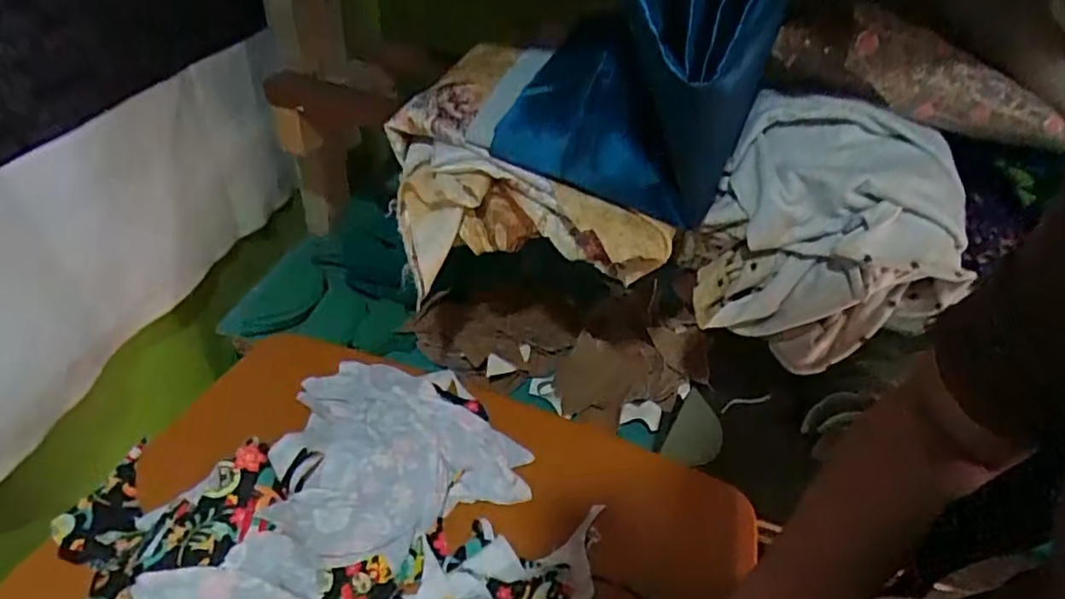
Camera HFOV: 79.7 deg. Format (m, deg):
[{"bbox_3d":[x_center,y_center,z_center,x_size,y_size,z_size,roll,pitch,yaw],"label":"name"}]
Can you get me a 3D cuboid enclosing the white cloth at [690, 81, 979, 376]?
[{"bbox_3d":[0.235,-0.054,0.508,0.181,0.162,0.123,15,43,7],"label":"white cloth"}]

